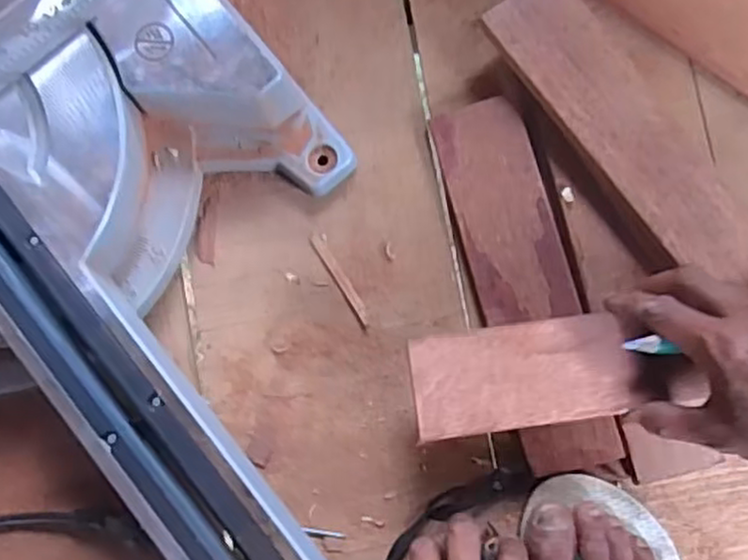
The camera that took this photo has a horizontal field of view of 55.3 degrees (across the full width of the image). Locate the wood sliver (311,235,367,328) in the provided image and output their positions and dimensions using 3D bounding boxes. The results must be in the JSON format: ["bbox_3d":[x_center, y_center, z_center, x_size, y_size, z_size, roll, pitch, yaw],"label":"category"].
[{"bbox_3d":[-0.024,-0.001,0.515,0.008,0.004,0.074,-32,83,-1],"label":"wood sliver"}]

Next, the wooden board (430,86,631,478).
[{"bbox_3d":[0.105,0.002,0.500,0.065,0.018,0.258,-15,83,1],"label":"wooden board"}]

